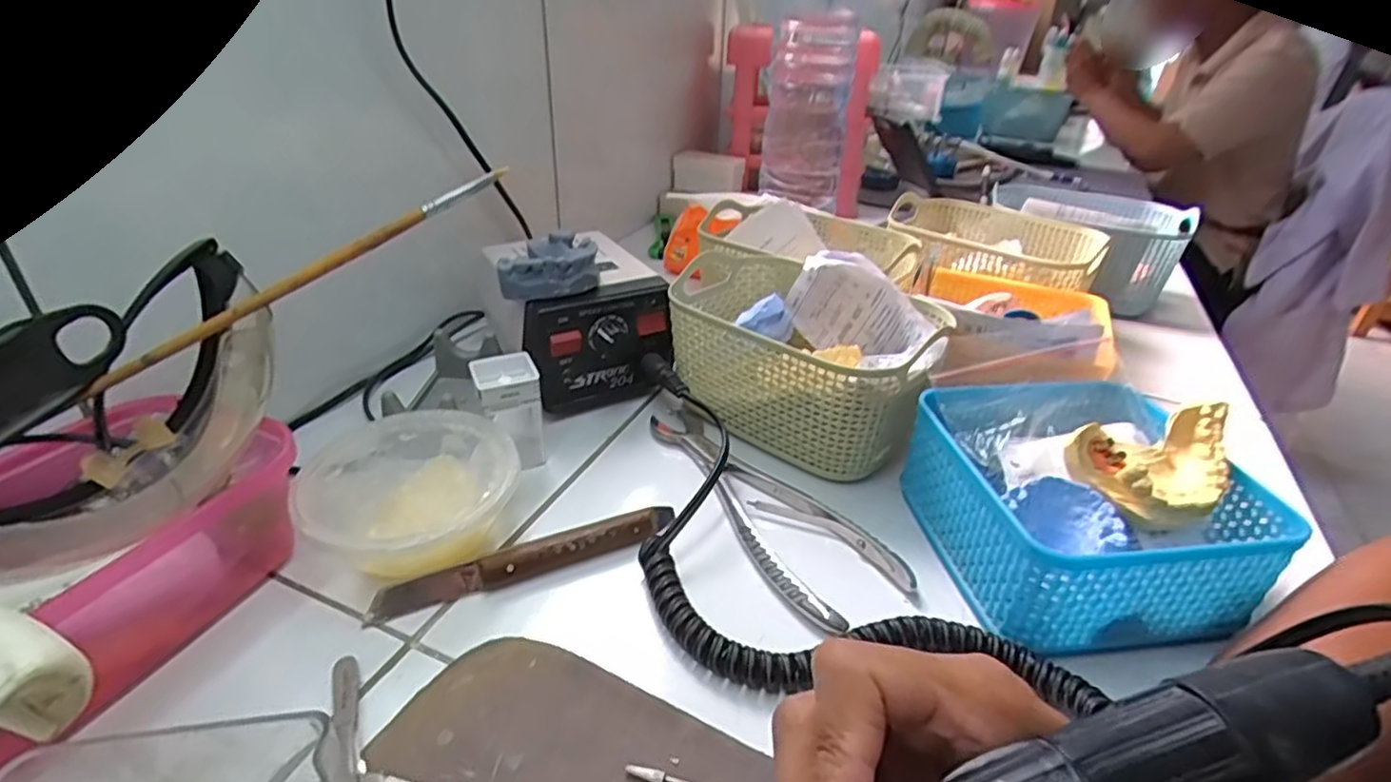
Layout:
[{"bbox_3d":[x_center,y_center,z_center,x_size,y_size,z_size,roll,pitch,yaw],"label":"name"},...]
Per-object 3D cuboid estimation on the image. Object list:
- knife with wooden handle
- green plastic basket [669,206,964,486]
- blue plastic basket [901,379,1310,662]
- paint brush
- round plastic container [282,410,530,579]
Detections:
[{"bbox_3d":[-0.079,0.083,0.327,0.148,0.014,0.016,-12,35,-23],"label":"knife with wooden handle"},{"bbox_3d":[0.064,-0.023,0.441,0.182,0.080,0.124,24,37,30],"label":"green plastic basket"},{"bbox_3d":[0.191,0.055,0.334,0.131,0.068,0.134,-3,32,-9],"label":"blue plastic basket"},{"bbox_3d":[-0.172,-0.052,0.299,0.195,0.008,0.006,-33,41,-10],"label":"paint brush"},{"bbox_3d":[-0.148,0.057,0.339,0.112,0.041,0.112,2,32,-1],"label":"round plastic container"}]

